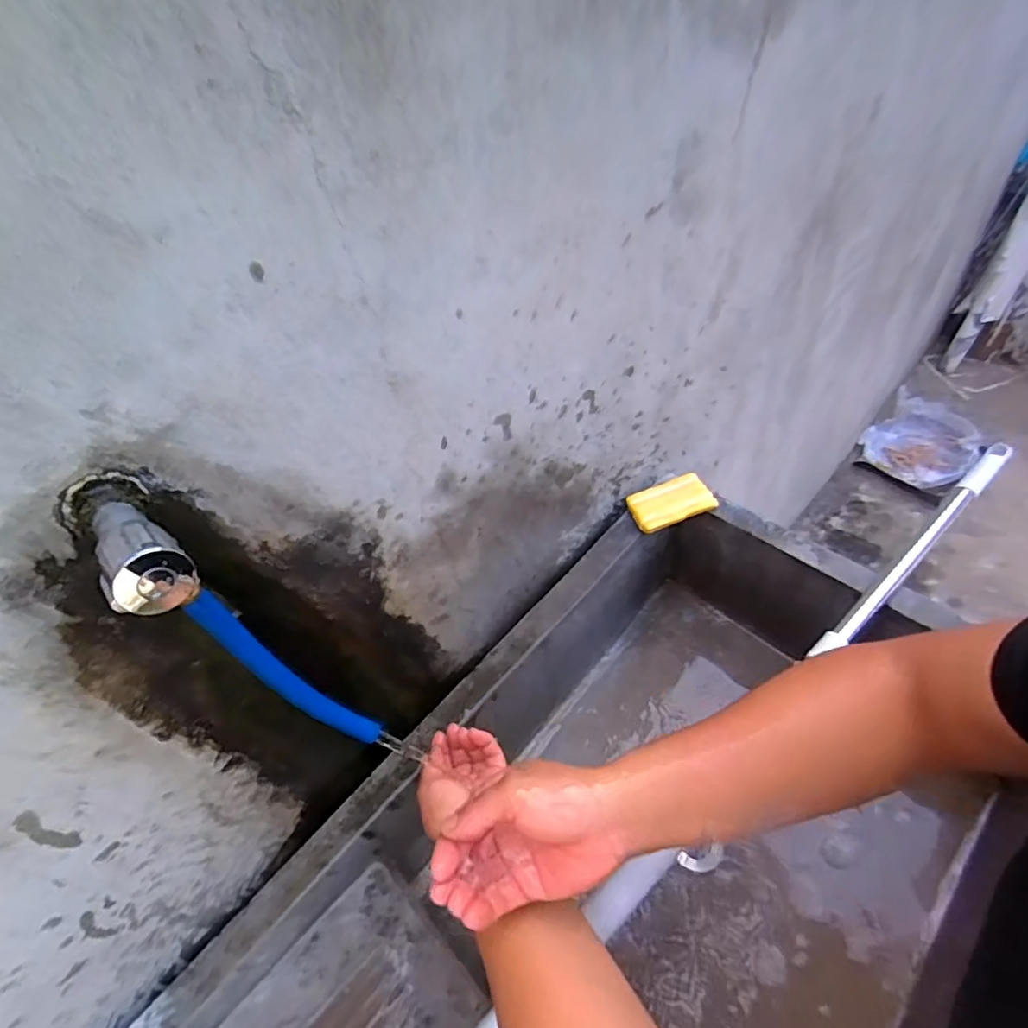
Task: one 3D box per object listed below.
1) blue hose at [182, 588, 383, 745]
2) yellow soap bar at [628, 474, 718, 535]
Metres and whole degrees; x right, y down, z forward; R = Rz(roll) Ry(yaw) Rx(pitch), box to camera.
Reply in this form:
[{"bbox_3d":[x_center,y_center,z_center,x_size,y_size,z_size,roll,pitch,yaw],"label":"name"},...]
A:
[{"bbox_3d":[-0.147,0.110,0.375,0.025,0.191,0.015,-27,42,2],"label":"blue hose"},{"bbox_3d":[0.201,-0.015,0.718,0.101,0.018,0.057,-20,49,-6],"label":"yellow soap bar"}]

